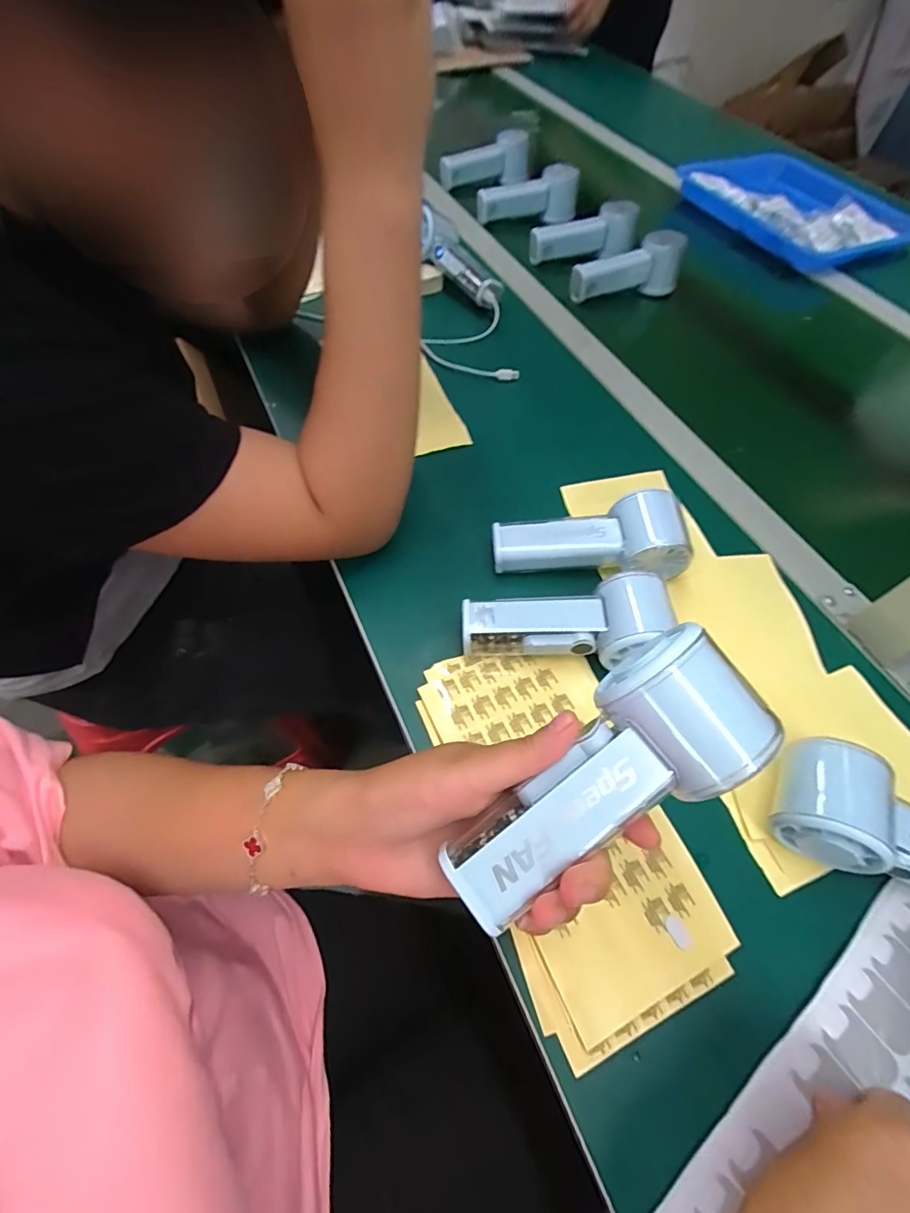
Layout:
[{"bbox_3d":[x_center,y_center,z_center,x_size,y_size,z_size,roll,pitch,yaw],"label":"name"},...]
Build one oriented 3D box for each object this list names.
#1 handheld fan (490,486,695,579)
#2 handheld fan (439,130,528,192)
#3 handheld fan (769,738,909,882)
[{"bbox_3d":[0.106,-0.050,0.401,0.151,0.053,0.059,-5,58,-6],"label":"handheld fan"},{"bbox_3d":[0.047,-0.710,0.799,0.156,0.066,0.045,-16,62,-14],"label":"handheld fan"},{"bbox_3d":[0.273,0.136,0.295,0.162,0.057,0.067,22,59,11],"label":"handheld fan"}]

